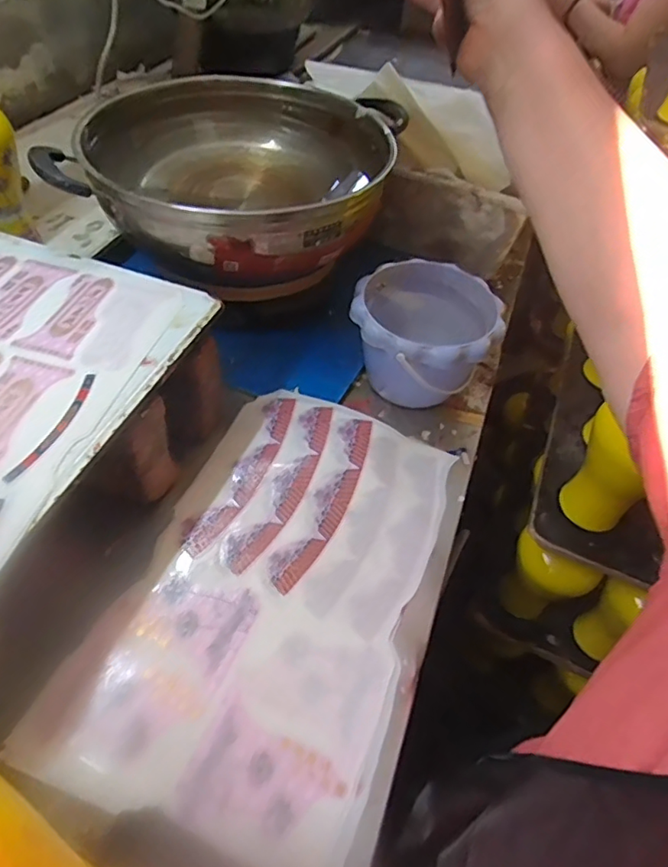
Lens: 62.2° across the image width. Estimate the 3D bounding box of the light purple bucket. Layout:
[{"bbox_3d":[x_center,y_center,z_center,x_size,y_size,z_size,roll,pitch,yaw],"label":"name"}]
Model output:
[{"bbox_3d":[0.100,-0.102,0.634,0.152,0.116,0.163,2,50,-2],"label":"light purple bucket"}]

